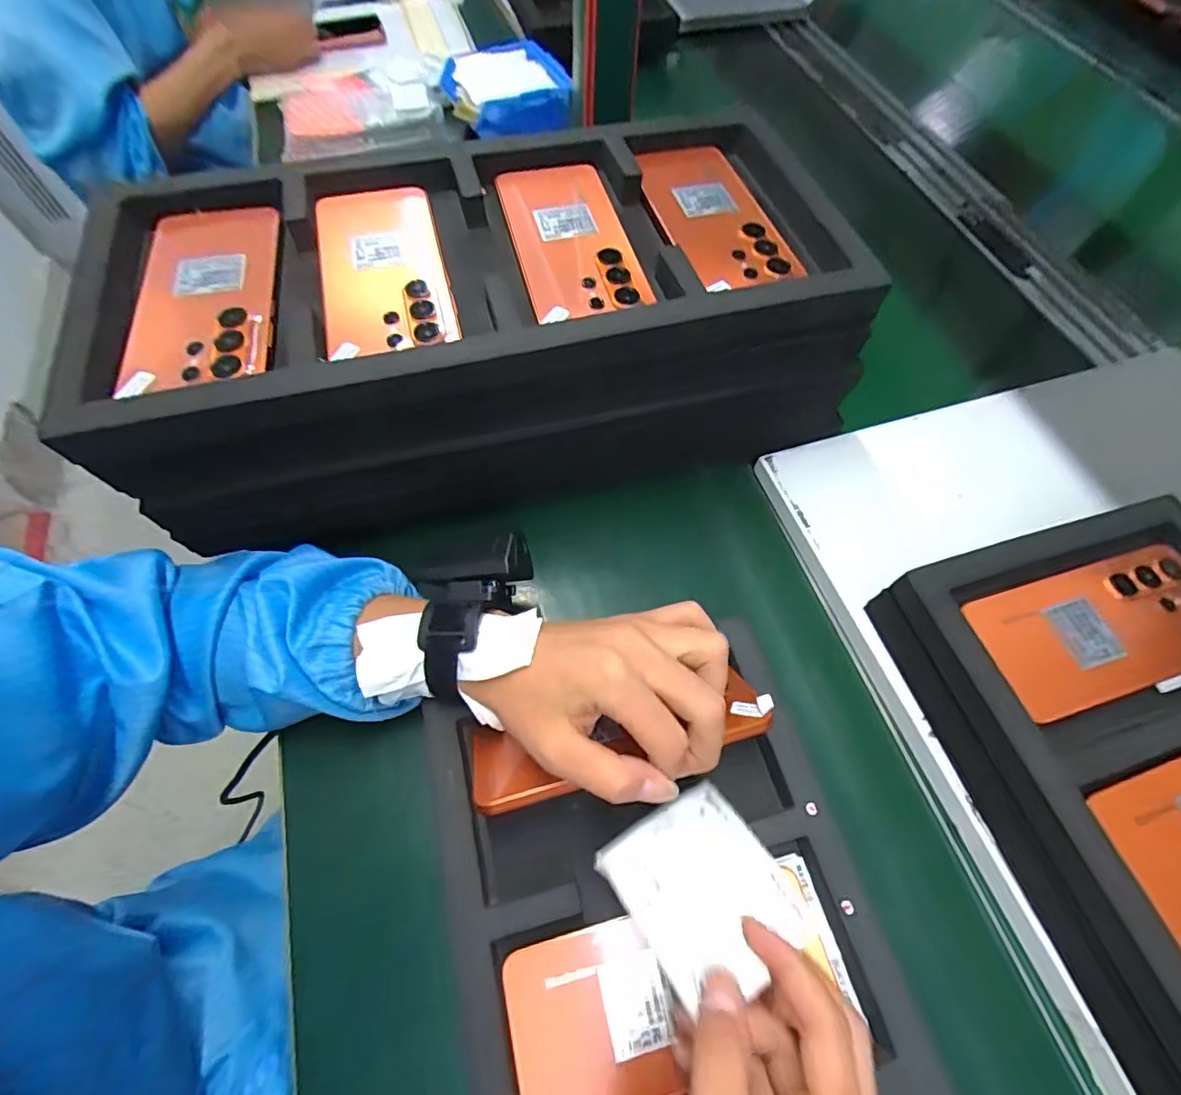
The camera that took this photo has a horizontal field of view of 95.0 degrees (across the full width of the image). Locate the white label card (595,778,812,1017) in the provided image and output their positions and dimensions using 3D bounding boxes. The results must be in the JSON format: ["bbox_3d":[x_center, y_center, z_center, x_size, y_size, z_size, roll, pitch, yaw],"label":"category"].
[{"bbox_3d":[0.056,0.171,0.273,0.073,0.004,0.083,-32,54,-15],"label":"white label card"}]

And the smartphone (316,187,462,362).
[{"bbox_3d":[-0.135,-0.184,0.349,0.076,0.008,0.160,-14,64,-9],"label":"smartphone"}]

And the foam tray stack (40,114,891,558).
[{"bbox_3d":[-0.054,-0.169,0.404,0.500,0.129,0.224,-13,64,-8],"label":"foam tray stack"}]

